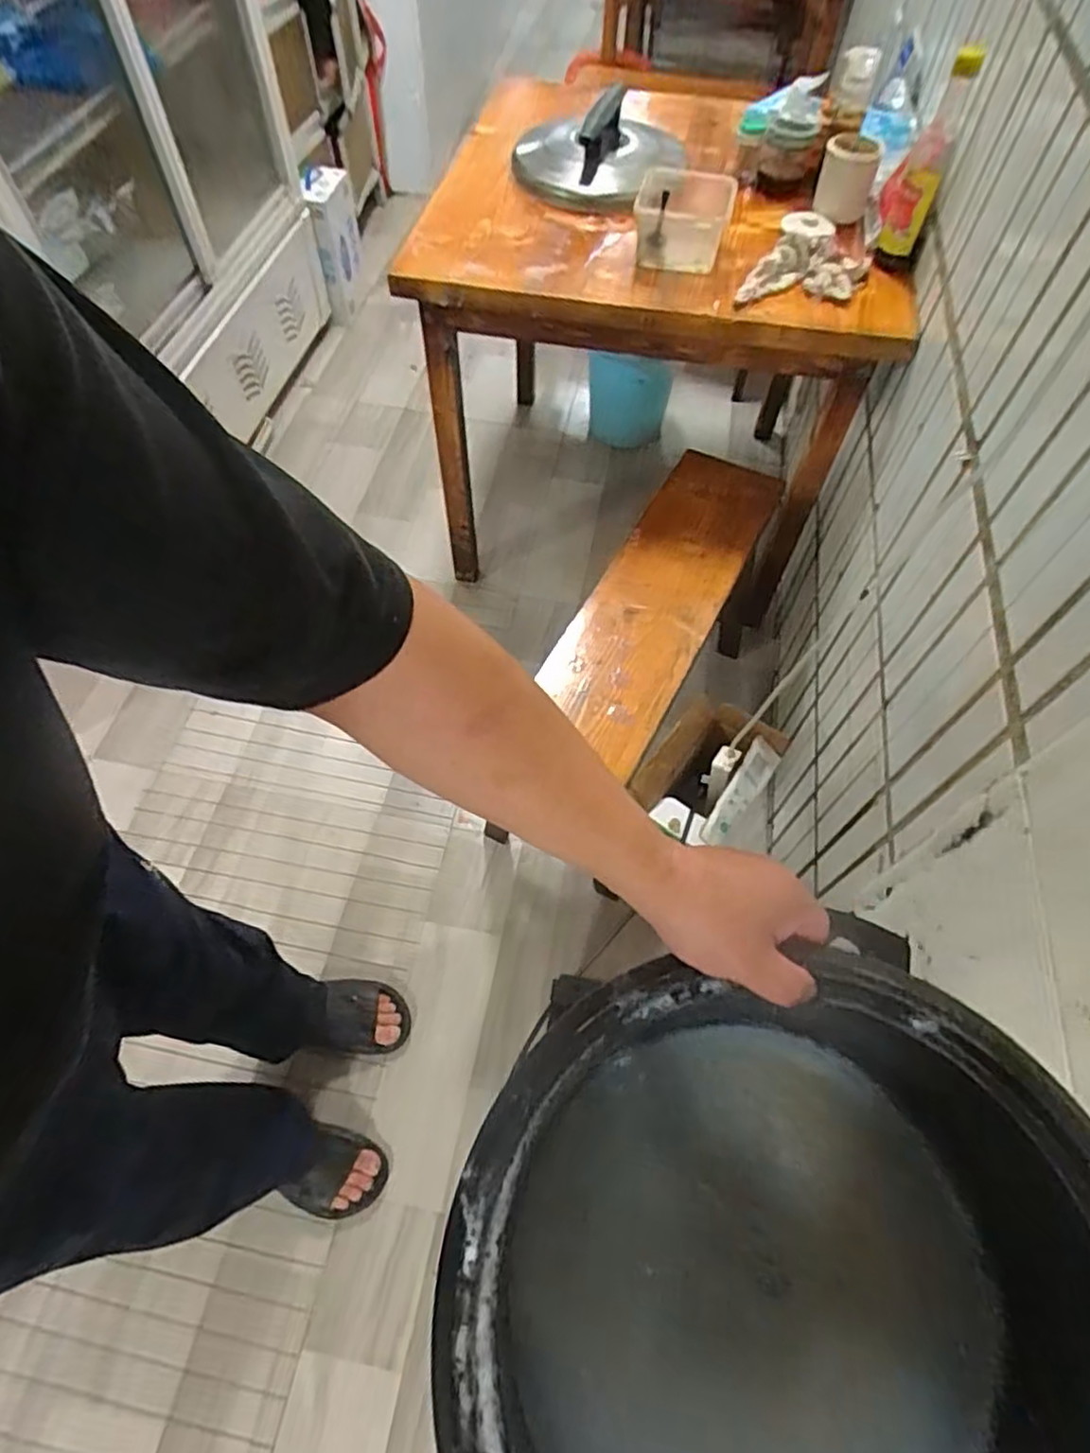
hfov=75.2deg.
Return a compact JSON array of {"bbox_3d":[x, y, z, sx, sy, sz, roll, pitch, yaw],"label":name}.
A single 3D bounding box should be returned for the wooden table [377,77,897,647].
[{"bbox_3d":[0.247,-0.841,1.514,0.753,0.676,0.968,8,60,4],"label":"wooden table"}]

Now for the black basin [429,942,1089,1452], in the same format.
[{"bbox_3d":[0.128,0.322,0.397,0.345,0.163,0.328,-1,59,1],"label":"black basin"}]

